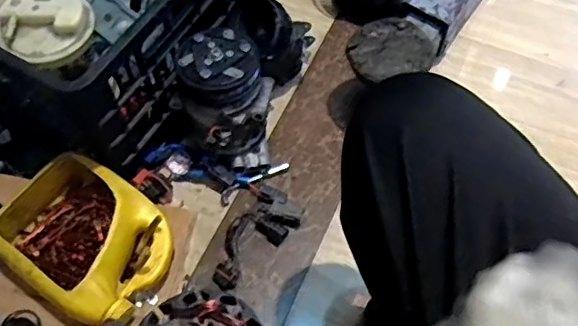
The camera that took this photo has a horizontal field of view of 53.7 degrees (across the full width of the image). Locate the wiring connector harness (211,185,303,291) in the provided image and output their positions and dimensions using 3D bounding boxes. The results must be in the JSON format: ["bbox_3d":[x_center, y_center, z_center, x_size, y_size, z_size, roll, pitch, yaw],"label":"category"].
[{"bbox_3d":[-0.057,0.106,0.839,0.079,0.028,0.167,40,69,20],"label":"wiring connector harness"}]

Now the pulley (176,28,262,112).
[{"bbox_3d":[-0.095,-0.128,0.783,0.107,0.060,0.101,0,61,1],"label":"pulley"}]

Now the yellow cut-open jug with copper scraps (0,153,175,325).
[{"bbox_3d":[-0.279,0.109,0.797,0.225,0.098,0.178,33,67,17],"label":"yellow cut-open jug with copper scraps"}]

